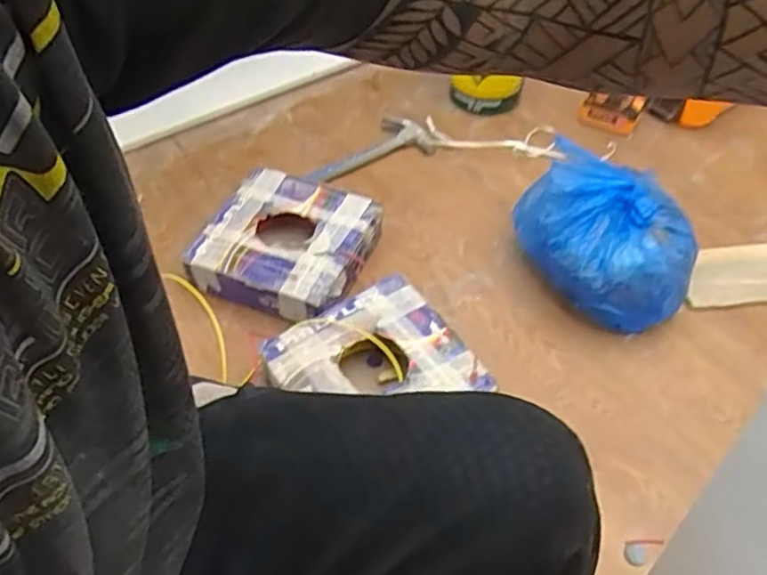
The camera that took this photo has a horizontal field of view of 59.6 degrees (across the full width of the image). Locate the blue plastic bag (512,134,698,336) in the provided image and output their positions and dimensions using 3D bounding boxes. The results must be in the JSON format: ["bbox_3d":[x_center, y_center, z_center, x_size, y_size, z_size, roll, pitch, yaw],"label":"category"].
[{"bbox_3d":[0.359,-0.074,1.100,0.277,0.188,0.257,7,50,6],"label":"blue plastic bag"}]

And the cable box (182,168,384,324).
[{"bbox_3d":[-0.169,-0.075,1.169,0.272,0.073,0.266,17,52,15],"label":"cable box"}]

